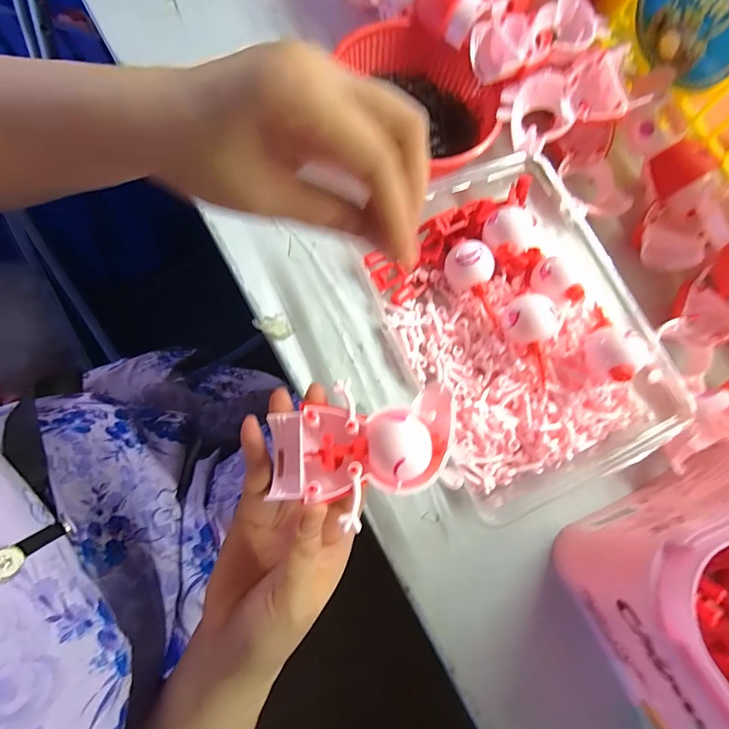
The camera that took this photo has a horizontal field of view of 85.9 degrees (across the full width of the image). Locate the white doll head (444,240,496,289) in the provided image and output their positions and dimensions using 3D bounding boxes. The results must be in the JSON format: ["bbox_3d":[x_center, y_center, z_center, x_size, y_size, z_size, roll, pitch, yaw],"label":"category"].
[{"bbox_3d":[0.076,-0.072,0.284,0.033,0.028,0.028,30,75,1],"label":"white doll head"}]

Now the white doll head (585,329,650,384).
[{"bbox_3d":[0.157,-0.006,0.250,0.025,0.027,0.032,-35,82,-14],"label":"white doll head"}]

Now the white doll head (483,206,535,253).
[{"bbox_3d":[0.103,-0.094,0.281,0.032,0.030,0.027,10,75,-4],"label":"white doll head"}]

